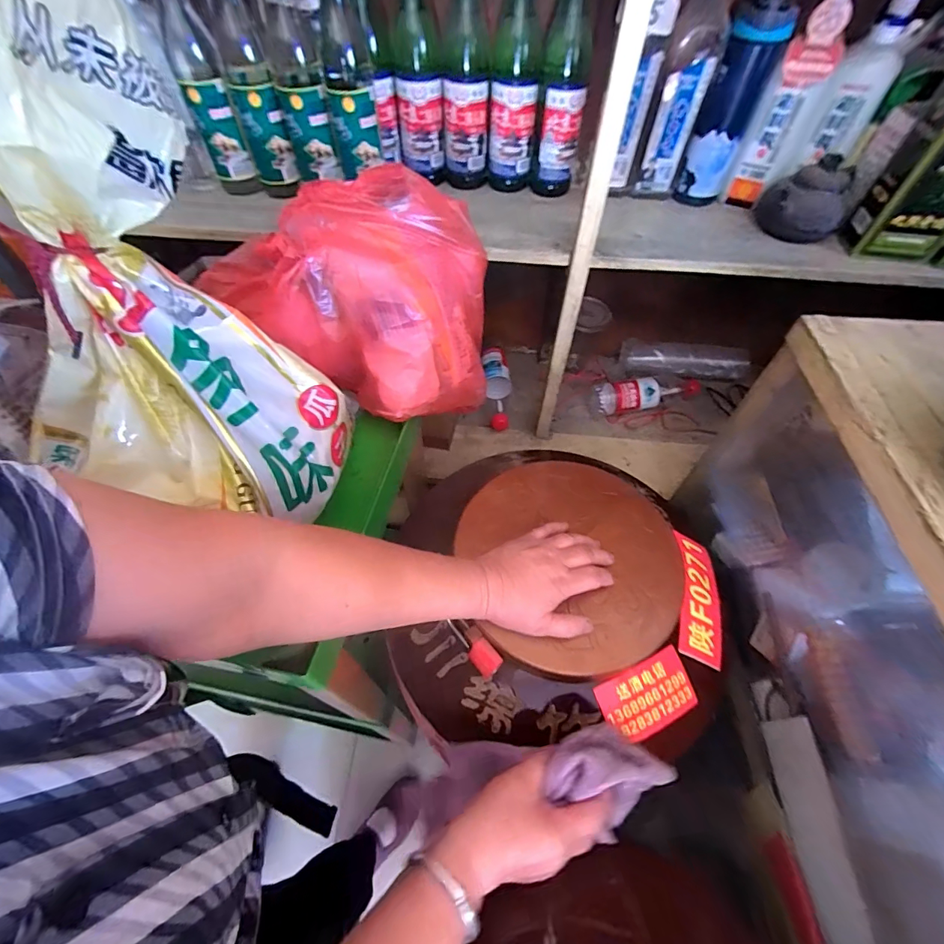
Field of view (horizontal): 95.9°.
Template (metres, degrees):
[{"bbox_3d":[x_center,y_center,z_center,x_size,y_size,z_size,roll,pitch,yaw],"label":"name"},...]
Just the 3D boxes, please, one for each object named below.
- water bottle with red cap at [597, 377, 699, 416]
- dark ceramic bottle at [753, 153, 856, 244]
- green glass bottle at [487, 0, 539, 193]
[{"bbox_3d":[0.358,-0.157,0.854,0.230,0.057,0.056,-11,56,-9],"label":"water bottle with red cap"},{"bbox_3d":[0.443,-0.356,0.565,0.100,0.080,0.094,22,57,14],"label":"dark ceramic bottle"},{"bbox_3d":[0.056,-0.518,0.564,0.068,0.250,0.071,5,55,2],"label":"green glass bottle"}]

